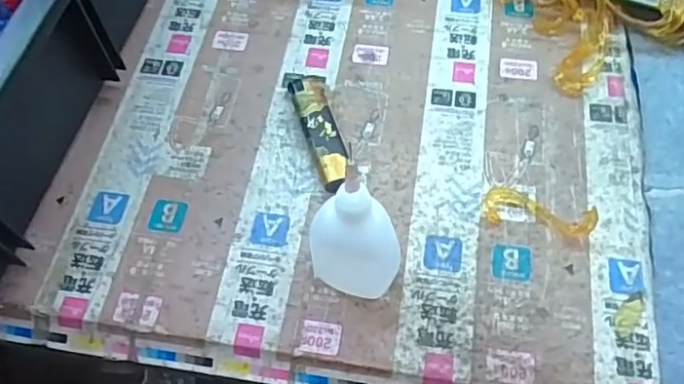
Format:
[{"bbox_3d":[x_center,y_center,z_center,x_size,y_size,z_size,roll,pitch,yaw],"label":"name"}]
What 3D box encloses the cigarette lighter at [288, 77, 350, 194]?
[{"bbox_3d":[-0.012,-0.035,0.357,0.021,0.012,0.081,-14,60,-5],"label":"cigarette lighter"}]

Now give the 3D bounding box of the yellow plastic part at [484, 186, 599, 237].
[{"bbox_3d":[0.109,0.011,0.331,0.060,0.006,0.023,13,61,11],"label":"yellow plastic part"}]

